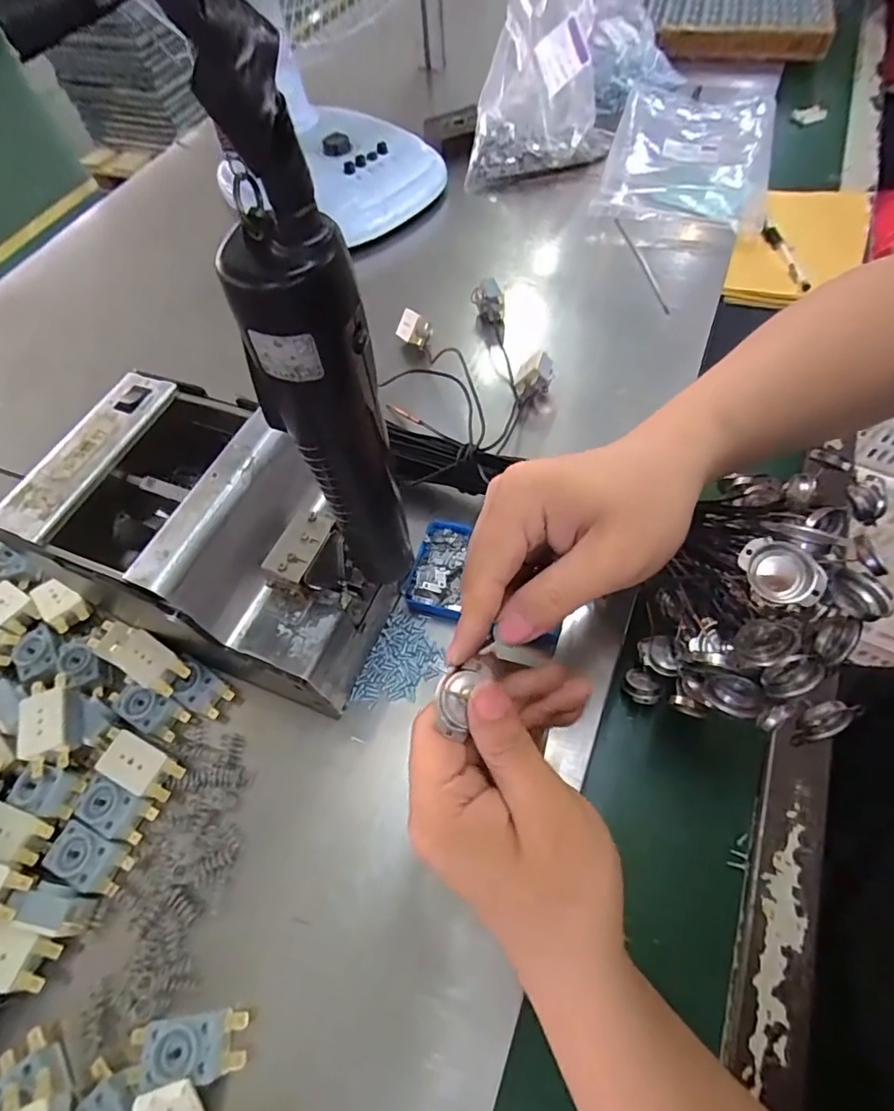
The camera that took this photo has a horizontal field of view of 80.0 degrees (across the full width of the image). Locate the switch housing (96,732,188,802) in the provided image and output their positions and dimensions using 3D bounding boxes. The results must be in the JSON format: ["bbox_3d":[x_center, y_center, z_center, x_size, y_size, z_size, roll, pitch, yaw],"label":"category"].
[{"bbox_3d":[-0.191,0.132,0.333,0.046,0.014,0.027,21,64,15],"label":"switch housing"}]

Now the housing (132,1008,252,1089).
[{"bbox_3d":[-0.131,0.244,0.266,0.056,0.018,0.025,-4,60,2],"label":"housing"}]

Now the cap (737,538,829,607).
[{"bbox_3d":[0.152,0.008,0.243,0.035,0.010,0.025,42,99,24],"label":"cap"}]

